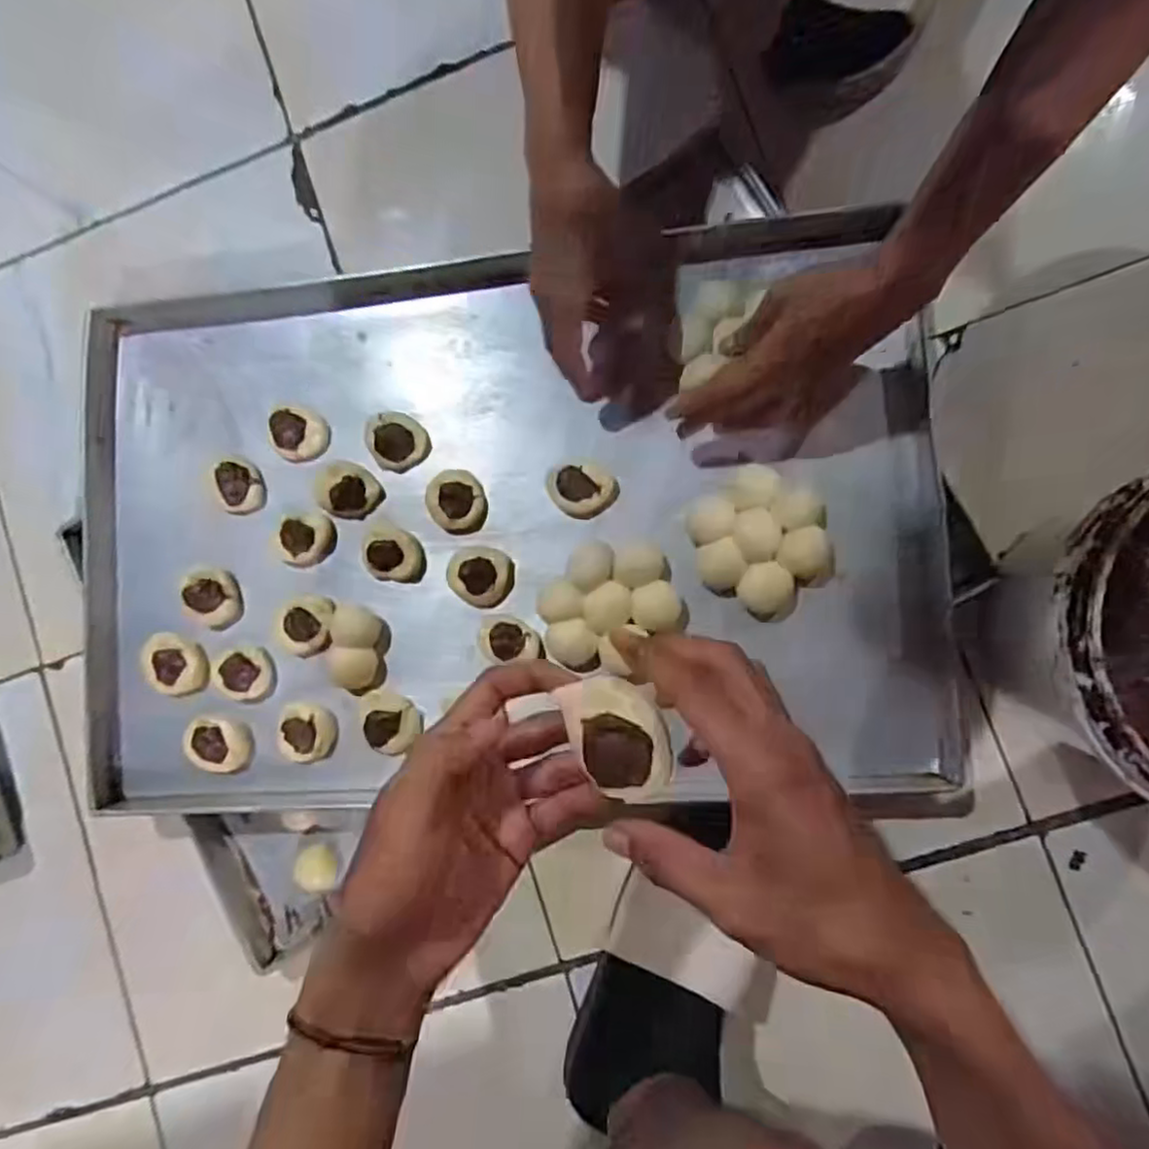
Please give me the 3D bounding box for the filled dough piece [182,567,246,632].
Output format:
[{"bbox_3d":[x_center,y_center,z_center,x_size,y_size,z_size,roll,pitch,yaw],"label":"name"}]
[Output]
[{"bbox_3d":[-0.319,0.022,0.589,0.051,0.021,0.052,3,87,7],"label":"filled dough piece"}]

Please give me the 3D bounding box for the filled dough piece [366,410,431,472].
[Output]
[{"bbox_3d":[-0.152,-0.116,0.578,0.047,0.014,0.054,-37,83,4],"label":"filled dough piece"}]

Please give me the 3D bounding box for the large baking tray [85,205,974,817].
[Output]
[{"bbox_3d":[-0.067,-0.043,0.578,0.720,0.045,0.469,-2,86,7],"label":"large baking tray"}]

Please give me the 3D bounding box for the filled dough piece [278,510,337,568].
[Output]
[{"bbox_3d":[-0.231,-0.031,0.580,0.043,0.017,0.050,4,87,7],"label":"filled dough piece"}]

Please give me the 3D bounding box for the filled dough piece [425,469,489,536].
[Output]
[{"bbox_3d":[-0.100,-0.063,0.568,0.049,0.019,0.055,-35,83,4],"label":"filled dough piece"}]

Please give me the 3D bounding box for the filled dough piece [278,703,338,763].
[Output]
[{"bbox_3d":[-0.226,0.134,0.571,0.044,0.021,0.045,0,86,7],"label":"filled dough piece"}]

